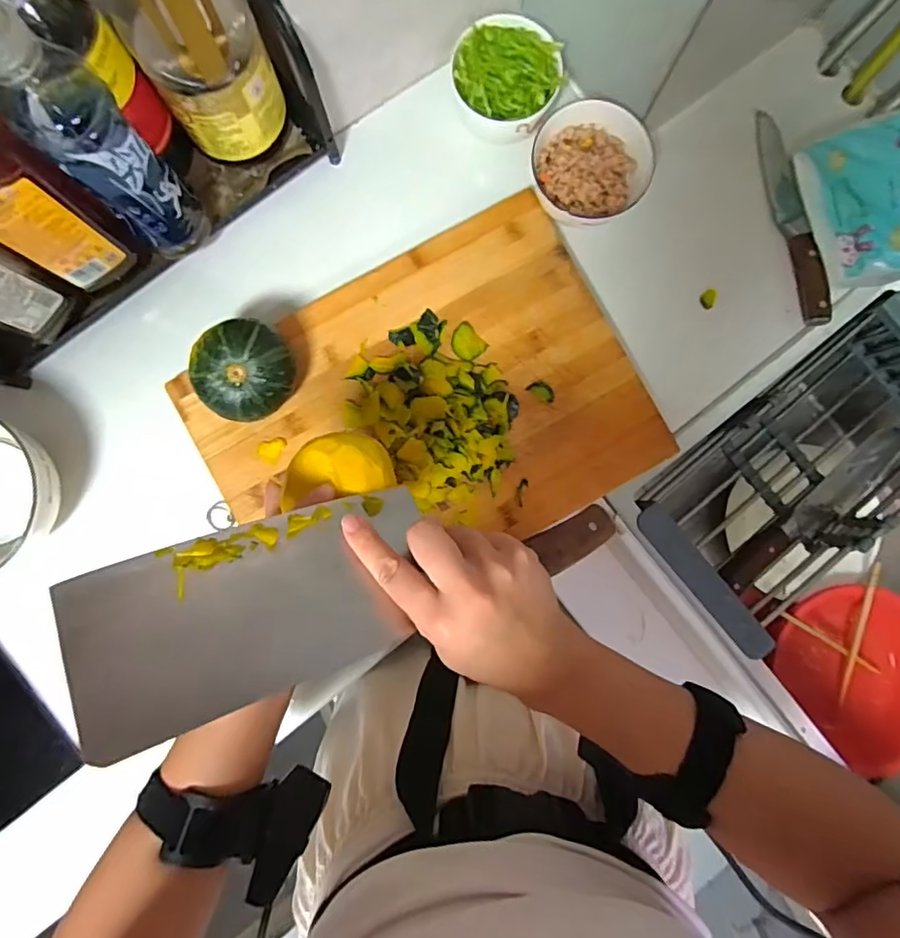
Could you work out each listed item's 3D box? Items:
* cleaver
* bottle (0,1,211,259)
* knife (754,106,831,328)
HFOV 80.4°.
[{"bbox_3d":[-0.033,0.051,0.303,0.305,0.017,0.086,-12,58,-33],"label":"cleaver"},{"bbox_3d":[-0.266,-0.244,0.408,0.060,0.219,0.064,-42,88,-3],"label":"bottle"},{"bbox_3d":[0.349,-0.257,0.541,0.029,0.015,0.223,-13,87,-2],"label":"knife"}]

